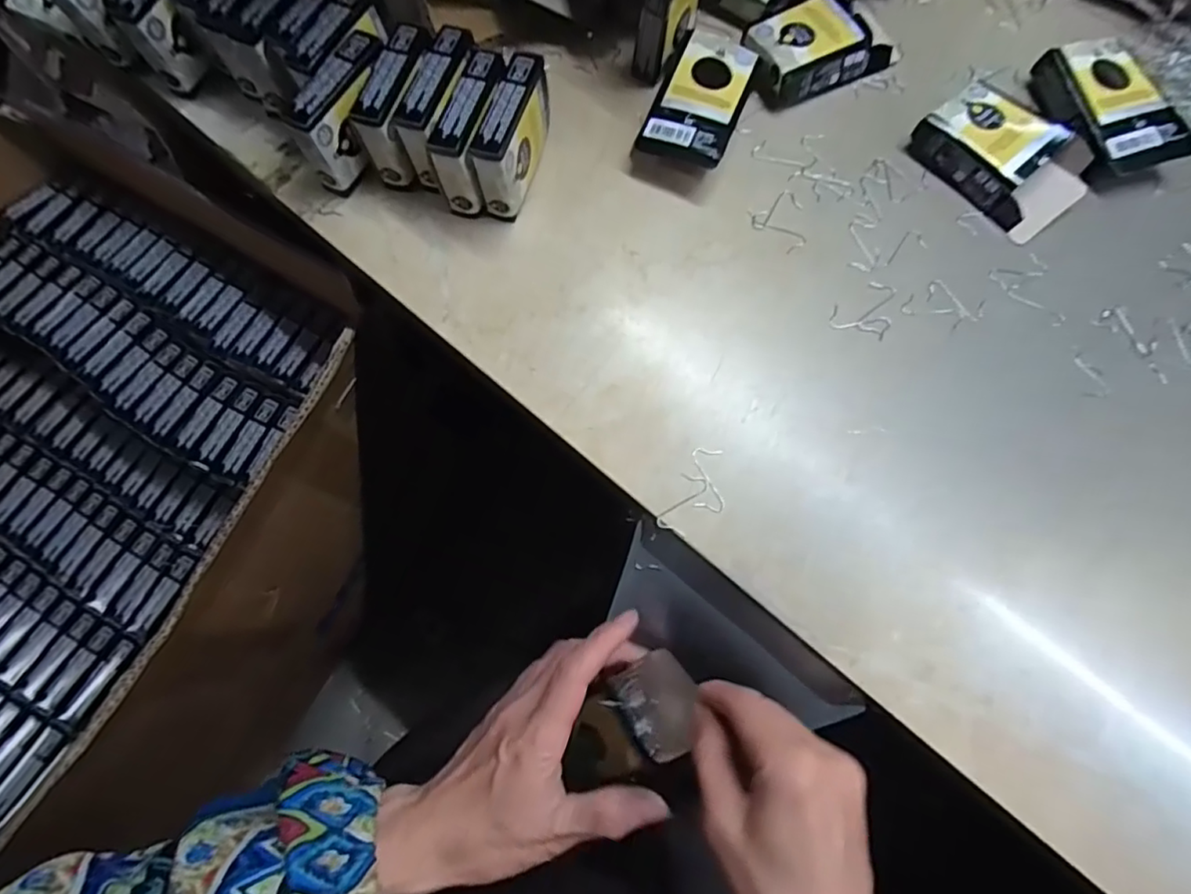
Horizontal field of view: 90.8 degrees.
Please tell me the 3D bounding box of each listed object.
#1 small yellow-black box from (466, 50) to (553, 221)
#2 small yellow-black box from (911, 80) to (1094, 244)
[{"bbox_3d":[-0.047,-0.184,0.350,0.021,0.055,0.080,19,75,6],"label":"small yellow-black box"},{"bbox_3d":[0.258,-0.183,0.368,0.063,0.027,0.098,-39,78,-10],"label":"small yellow-black box"}]

